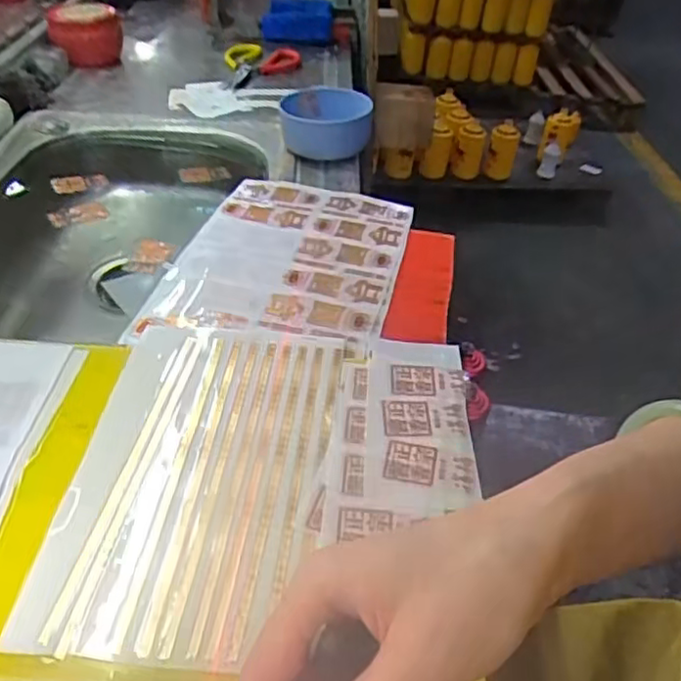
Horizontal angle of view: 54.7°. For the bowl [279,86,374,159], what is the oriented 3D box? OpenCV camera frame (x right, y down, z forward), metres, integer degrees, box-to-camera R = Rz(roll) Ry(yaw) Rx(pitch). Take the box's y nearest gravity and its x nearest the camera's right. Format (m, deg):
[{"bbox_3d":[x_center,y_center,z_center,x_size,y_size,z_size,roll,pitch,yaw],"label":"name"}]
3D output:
[{"bbox_3d":[-0.018,-0.261,0.777,0.101,0.062,0.111,3,40,-3],"label":"bowl"}]

